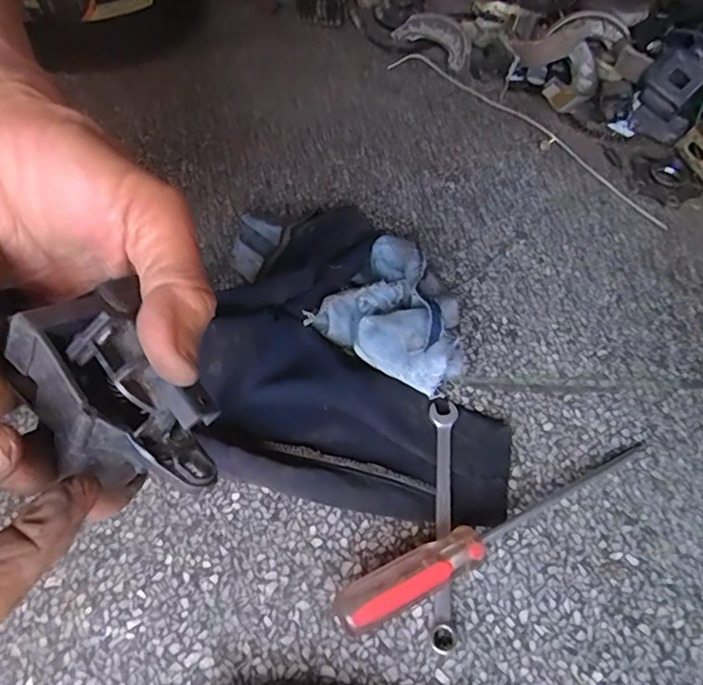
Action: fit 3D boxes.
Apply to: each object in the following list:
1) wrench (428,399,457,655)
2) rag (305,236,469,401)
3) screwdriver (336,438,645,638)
[{"bbox_3d":[0.058,0.110,0.347,0.018,0.006,0.156,6,58,2],"label":"wrench"},{"bbox_3d":[0.042,-0.025,0.401,0.115,0.060,0.106,35,64,18],"label":"rag"},{"bbox_3d":[0.097,0.113,0.332,0.233,0.032,0.026,-22,61,-15],"label":"screwdriver"}]

